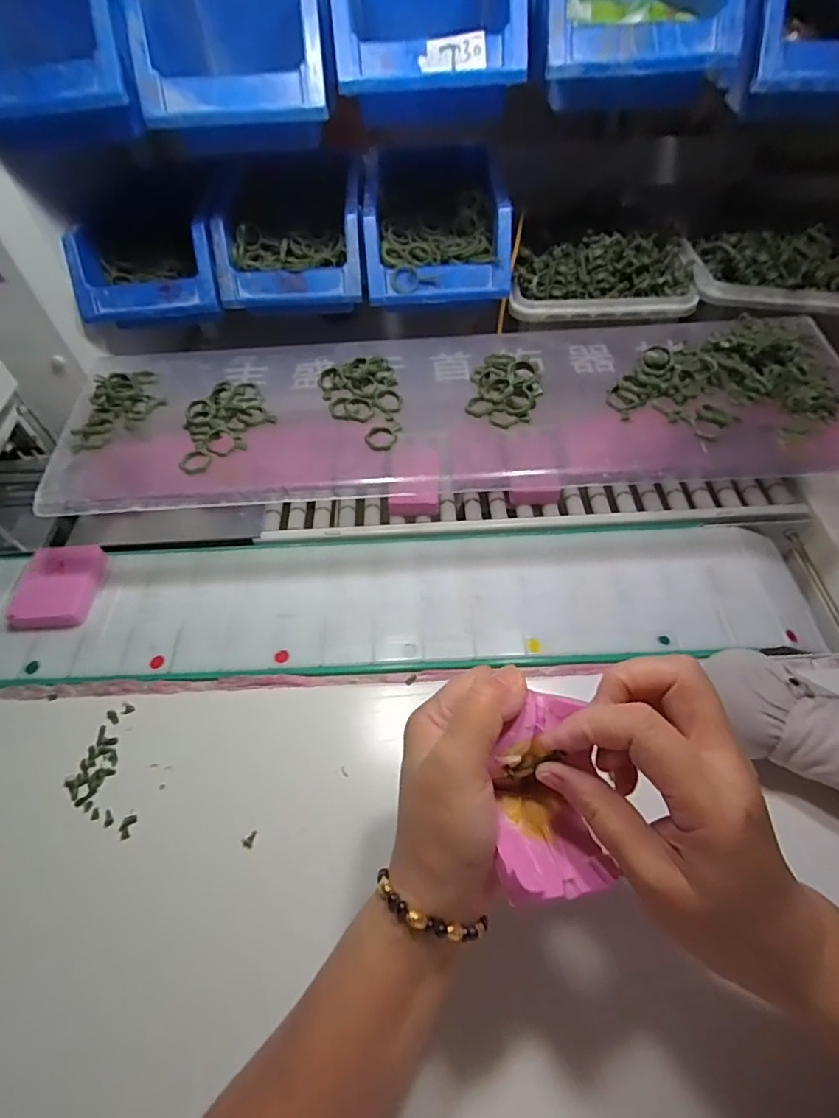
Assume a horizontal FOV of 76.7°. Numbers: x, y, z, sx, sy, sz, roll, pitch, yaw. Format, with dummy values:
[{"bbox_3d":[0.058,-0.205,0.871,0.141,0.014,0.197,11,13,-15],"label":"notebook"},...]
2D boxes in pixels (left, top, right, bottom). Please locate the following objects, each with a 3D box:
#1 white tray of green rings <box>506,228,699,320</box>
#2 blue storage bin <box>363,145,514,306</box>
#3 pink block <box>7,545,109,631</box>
[{"bbox_3d":[0.162,-0.255,0.473,0.159,0.045,0.097,-3,55,1],"label":"white tray of green rings"},{"bbox_3d":[0.014,-0.310,0.491,0.123,0.071,0.180,-3,55,1],"label":"blue storage bin"},{"bbox_3d":[-0.294,0.023,0.434,0.059,0.020,0.071,-5,55,-1],"label":"pink block"}]

